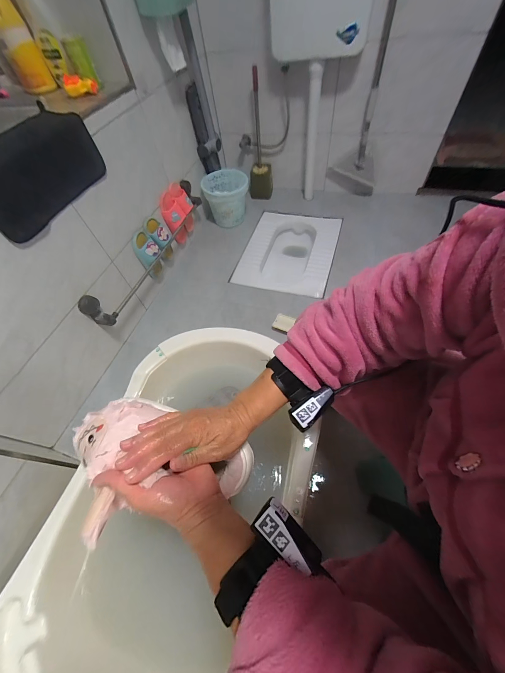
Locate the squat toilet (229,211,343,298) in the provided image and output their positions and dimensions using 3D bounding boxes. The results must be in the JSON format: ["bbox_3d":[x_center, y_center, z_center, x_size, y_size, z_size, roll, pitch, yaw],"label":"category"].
[{"bbox_3d":[0.182,-0.401,1.309,0.421,0.140,0.550,13,60,15],"label":"squat toilet"}]

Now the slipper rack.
[{"bbox_3d":[-0.381,-0.367,1.022,0.083,0.115,0.768,12,60,15],"label":"slipper rack"}]

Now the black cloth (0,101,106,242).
[{"bbox_3d":[-0.581,-0.433,0.680,0.171,0.152,0.390,13,60,15],"label":"black cloth"}]

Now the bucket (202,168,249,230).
[{"bbox_3d":[-0.130,-0.717,1.351,0.224,0.196,0.238,-13,57,-1],"label":"bucket"}]

